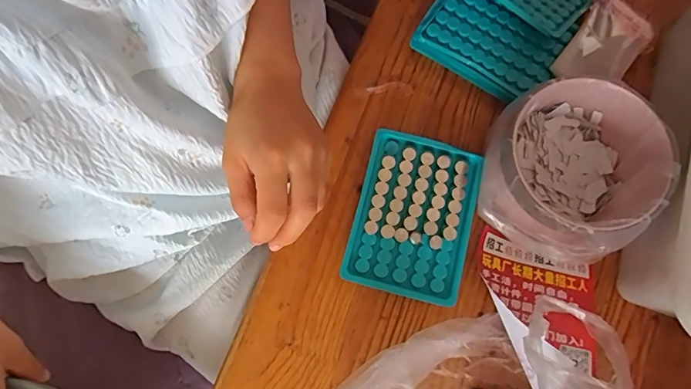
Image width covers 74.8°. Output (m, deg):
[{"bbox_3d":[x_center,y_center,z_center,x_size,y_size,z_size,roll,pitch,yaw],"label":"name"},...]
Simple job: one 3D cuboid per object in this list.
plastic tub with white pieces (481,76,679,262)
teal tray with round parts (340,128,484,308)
[{"bbox_3d":[0.173,-0.017,0.355,0.116,0.071,0.125,0,78,-1],"label":"plastic tub with white pieces"},{"bbox_3d":[0.057,0.019,0.384,0.095,0.019,0.131,15,78,2],"label":"teal tray with round parts"}]

